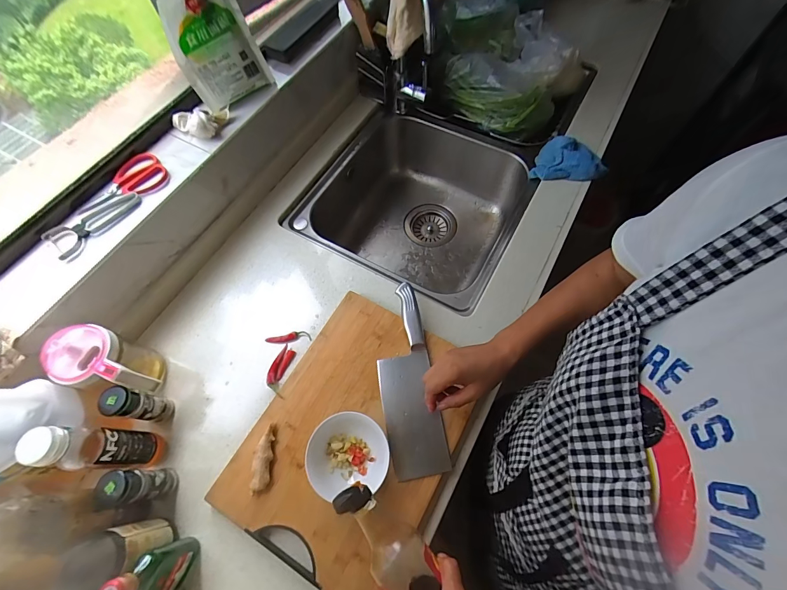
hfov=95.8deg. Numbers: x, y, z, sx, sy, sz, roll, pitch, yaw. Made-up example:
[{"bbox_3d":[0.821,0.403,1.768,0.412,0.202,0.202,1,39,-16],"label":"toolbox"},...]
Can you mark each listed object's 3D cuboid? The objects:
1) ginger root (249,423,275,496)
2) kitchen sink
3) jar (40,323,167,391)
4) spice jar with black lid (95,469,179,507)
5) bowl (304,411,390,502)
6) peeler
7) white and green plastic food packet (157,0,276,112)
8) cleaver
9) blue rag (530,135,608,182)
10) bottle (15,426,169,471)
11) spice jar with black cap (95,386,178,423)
[{"bbox_3d":[-0.184,0.231,0.503,0.025,0.017,0.087,1,64,1],"label":"ginger root"},{"bbox_3d":[0.061,-0.185,0.858,0.427,0.214,0.452,26,68,13],"label":"kitchen sink"},{"bbox_3d":[-0.400,0.109,0.523,0.110,0.143,0.082,19,66,10],"label":"jar"},{"bbox_3d":[-0.339,0.254,0.474,0.041,0.110,0.042,0,64,1],"label":"spice jar with black lid"},{"bbox_3d":[-0.062,0.219,0.489,0.112,0.052,0.099,-11,65,-4],"label":"bowl"},{"bbox_3d":[-0.461,-0.115,0.548,0.060,0.012,0.136,33,70,15],"label":"peeler"},{"bbox_3d":[-0.302,-0.427,0.608,0.138,0.171,0.028,-42,44,-19],"label":"white and green plastic food packet"},{"bbox_3d":[0.026,0.128,0.565,0.092,0.023,0.292,-4,76,-1],"label":"cleaver"},{"bbox_3d":[0.375,-0.284,0.744,0.137,0.040,0.124,28,68,14],"label":"blue rag"},{"bbox_3d":[-0.373,0.198,0.459,0.049,0.185,0.051,4,64,3],"label":"bottle"},{"bbox_3d":[-0.370,0.161,0.519,0.044,0.108,0.041,0,64,1],"label":"spice jar with black cap"}]

